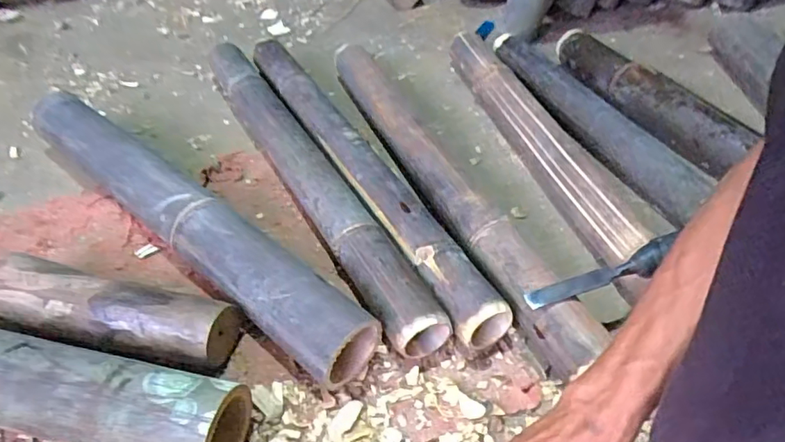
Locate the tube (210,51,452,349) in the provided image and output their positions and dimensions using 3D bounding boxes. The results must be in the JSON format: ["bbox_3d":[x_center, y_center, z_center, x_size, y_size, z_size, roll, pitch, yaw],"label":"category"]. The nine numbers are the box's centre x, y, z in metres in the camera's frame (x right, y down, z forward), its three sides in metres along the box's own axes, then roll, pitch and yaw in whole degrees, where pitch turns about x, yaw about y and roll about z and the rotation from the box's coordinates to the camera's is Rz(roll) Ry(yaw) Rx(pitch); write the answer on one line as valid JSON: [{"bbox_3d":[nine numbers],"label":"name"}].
[{"bbox_3d":[-0.130,-0.085,0.728,0.066,0.053,0.659,-19,47,-23],"label":"tube"}]

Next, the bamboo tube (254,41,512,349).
[{"bbox_3d":[-0.057,-0.088,0.730,0.063,0.056,0.638,-20,48,-21],"label":"bamboo tube"}]

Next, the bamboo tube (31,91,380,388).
[{"bbox_3d":[-0.256,-0.005,0.635,0.587,0.088,0.073,31,49,27],"label":"bamboo tube"}]

